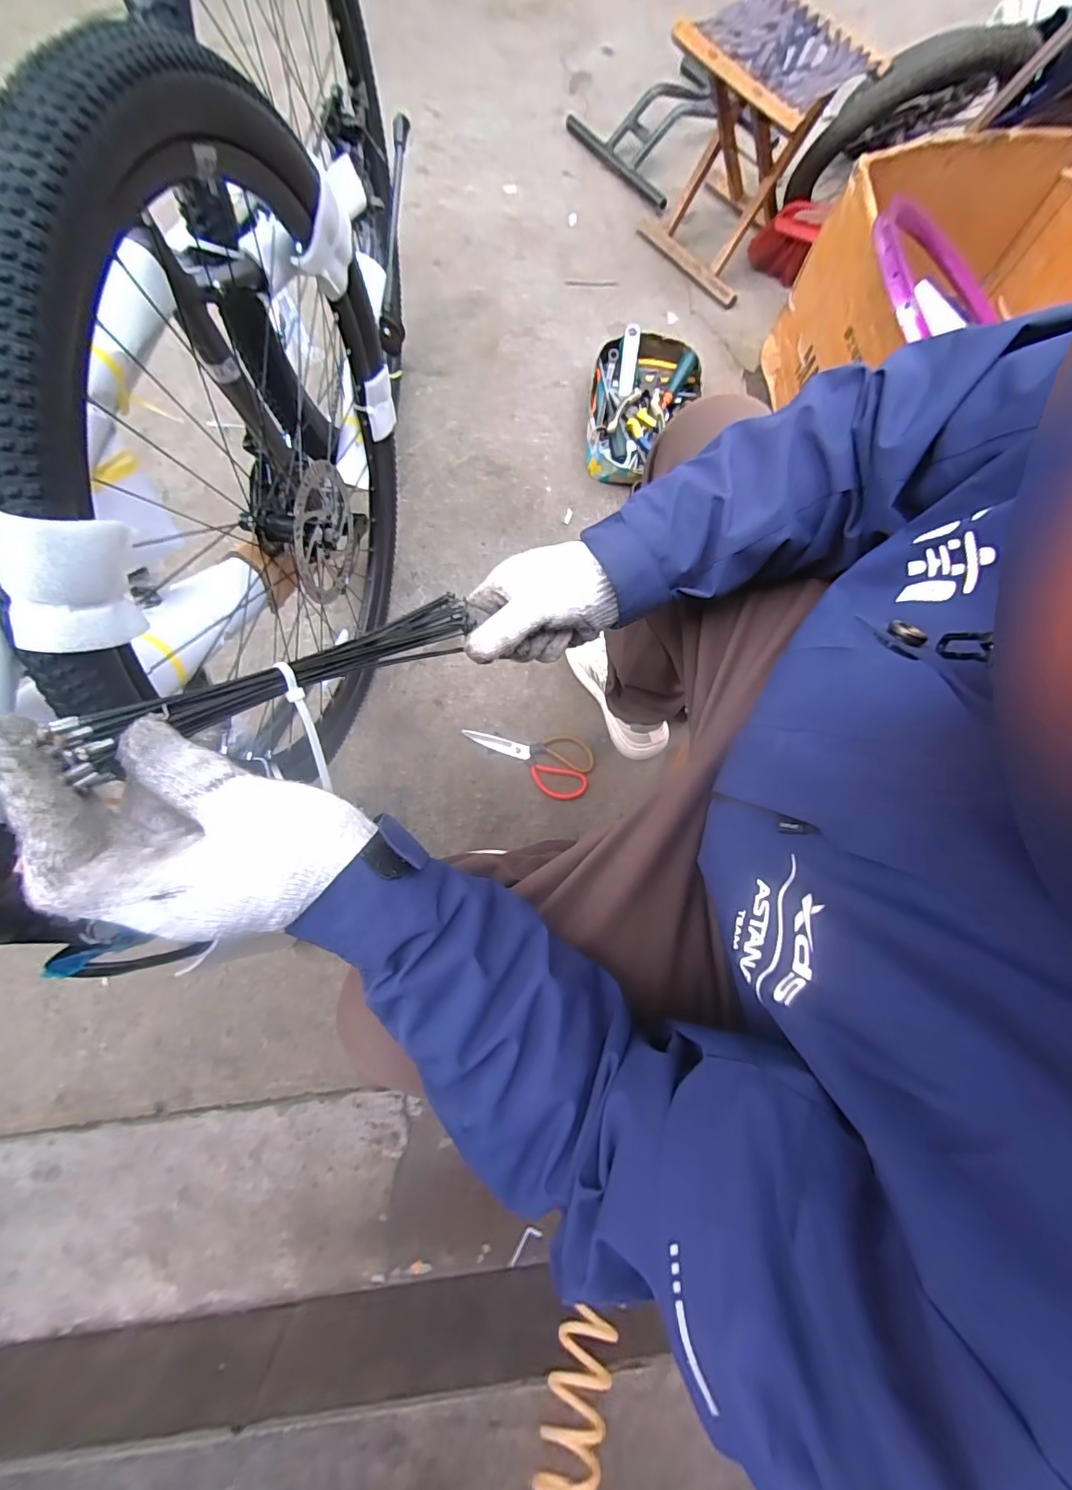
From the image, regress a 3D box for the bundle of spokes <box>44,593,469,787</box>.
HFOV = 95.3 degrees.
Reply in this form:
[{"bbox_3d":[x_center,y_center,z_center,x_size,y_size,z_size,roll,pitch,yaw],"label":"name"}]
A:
[{"bbox_3d":[-0.125,-0.048,0.294,0.035,0.019,0.256,42,41,9],"label":"bundle of spokes"}]

